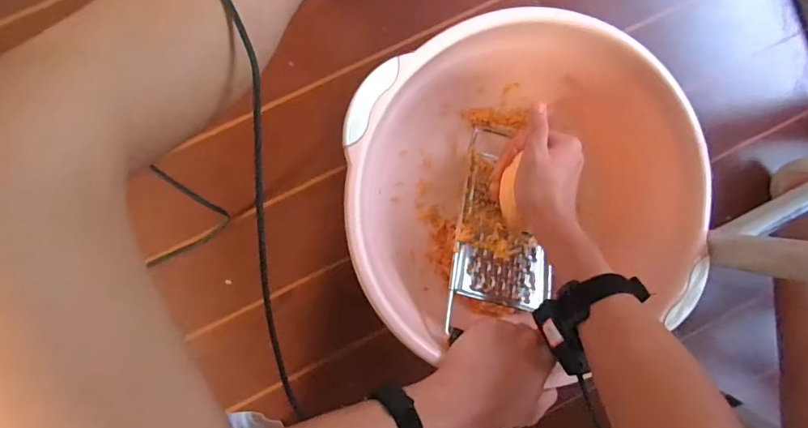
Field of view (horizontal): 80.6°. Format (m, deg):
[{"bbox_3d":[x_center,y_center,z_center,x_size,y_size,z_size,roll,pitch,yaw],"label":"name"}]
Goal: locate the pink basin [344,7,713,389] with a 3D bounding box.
[{"bbox_3d":[0.112,-0.024,0.518,0.338,0.155,0.322,0,94,-7],"label":"pink basin"}]

